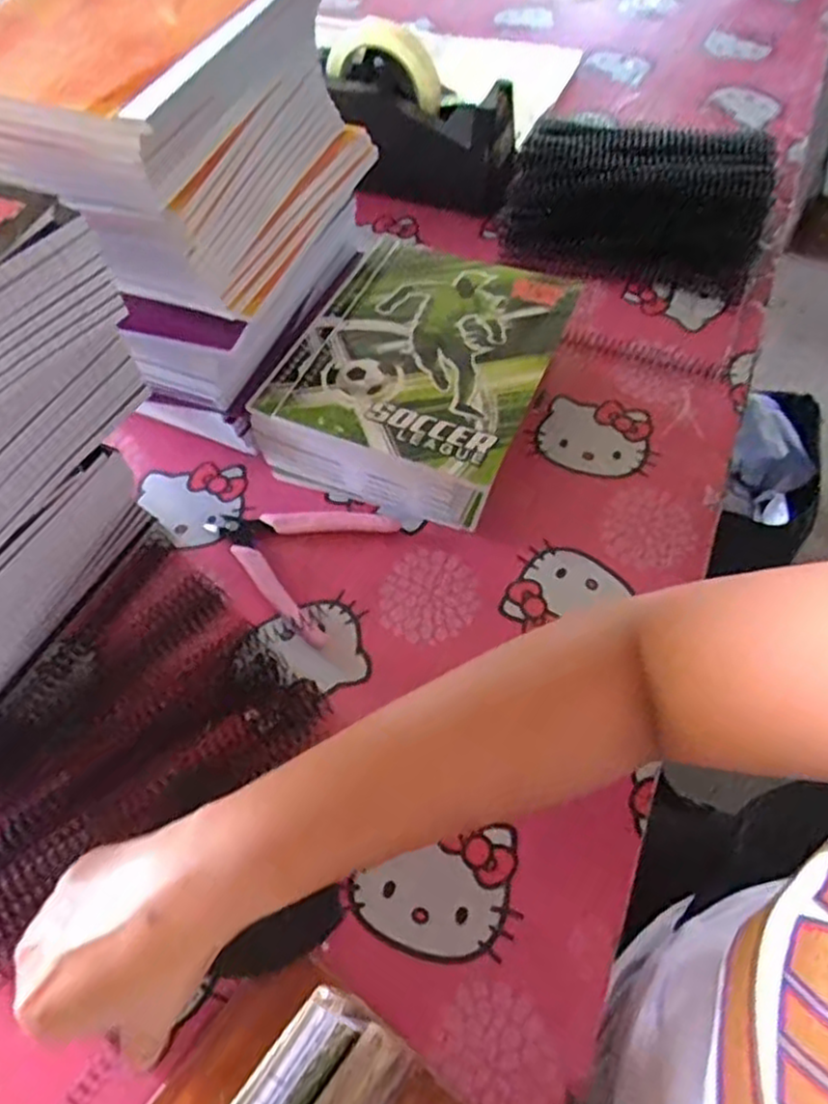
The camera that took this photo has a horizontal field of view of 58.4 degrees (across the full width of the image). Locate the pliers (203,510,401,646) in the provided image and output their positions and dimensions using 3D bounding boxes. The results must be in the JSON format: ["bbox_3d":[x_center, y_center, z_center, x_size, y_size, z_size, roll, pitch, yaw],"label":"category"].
[{"bbox_3d":[-0.085,-0.003,0.485,0.116,0.009,0.097,21,60,16],"label":"pliers"}]

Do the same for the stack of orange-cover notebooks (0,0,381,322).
[{"bbox_3d":[-0.149,-0.264,0.464,0.168,0.126,0.207,17,59,13],"label":"stack of orange-cover notebooks"}]

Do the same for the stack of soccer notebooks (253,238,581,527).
[{"bbox_3d":[0.006,-0.129,0.530,0.172,0.068,0.201,19,60,14],"label":"stack of soccer notebooks"}]

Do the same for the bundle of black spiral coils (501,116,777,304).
[{"bbox_3d":[0.198,-0.313,0.659,0.225,0.106,0.127,20,60,14],"label":"bundle of black spiral coils"}]

